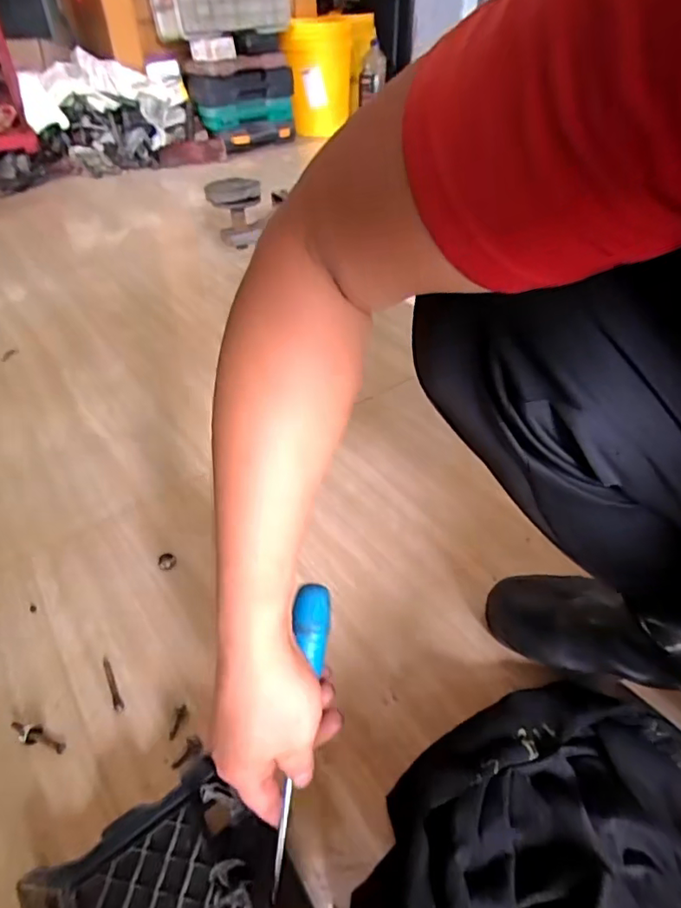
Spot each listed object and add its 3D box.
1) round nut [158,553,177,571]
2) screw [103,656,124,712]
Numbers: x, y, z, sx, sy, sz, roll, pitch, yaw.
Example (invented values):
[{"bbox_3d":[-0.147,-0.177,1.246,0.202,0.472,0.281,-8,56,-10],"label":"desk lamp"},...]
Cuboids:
[{"bbox_3d":[-0.199,0.123,0.618,0.020,0.007,0.023,-18,45,-18],"label":"round nut"},{"bbox_3d":[-0.214,0.215,0.505,0.008,0.009,0.054,-22,47,-21],"label":"screw"}]

